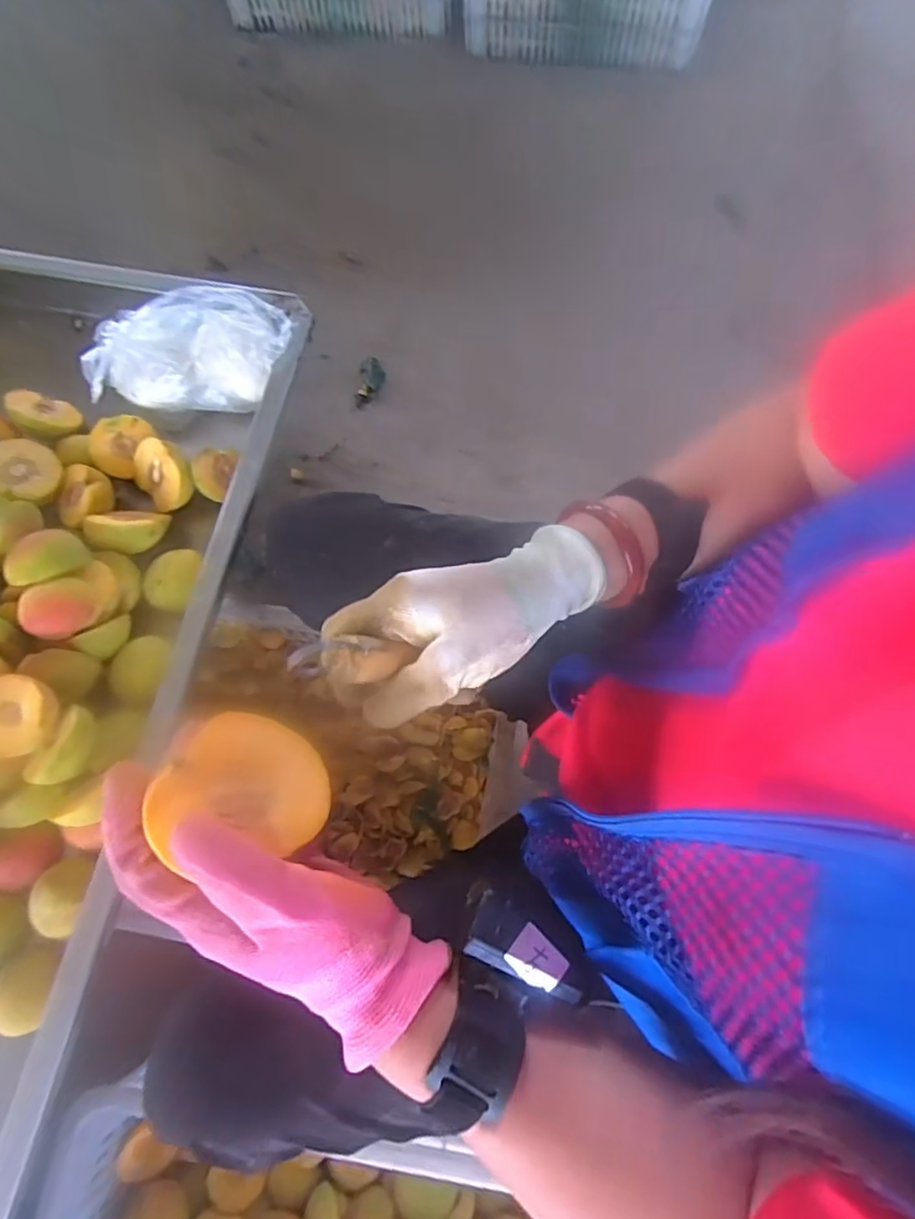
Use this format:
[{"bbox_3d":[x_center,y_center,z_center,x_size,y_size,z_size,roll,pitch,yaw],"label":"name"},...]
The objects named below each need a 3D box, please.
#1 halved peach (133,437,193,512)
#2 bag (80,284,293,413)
[{"bbox_3d":[-0.270,-0.128,0.558,0.062,0.059,0.030,40,33,6],"label":"halved peach"},{"bbox_3d":[-0.250,-0.244,0.560,0.177,0.061,0.100,-9,72,-1],"label":"bag"}]

